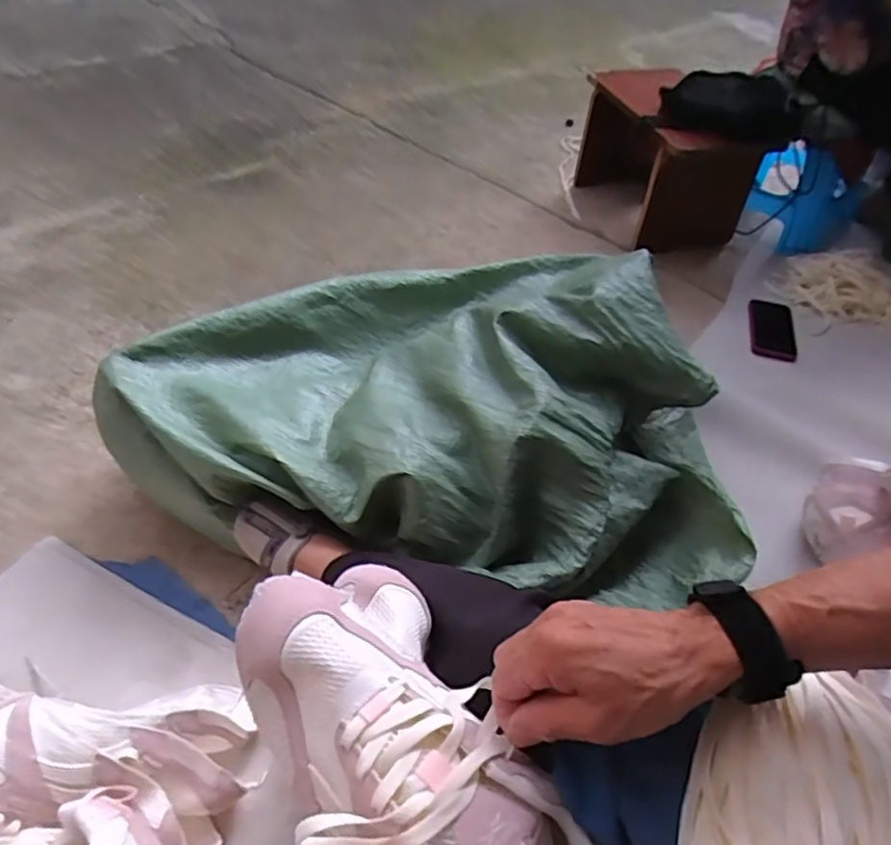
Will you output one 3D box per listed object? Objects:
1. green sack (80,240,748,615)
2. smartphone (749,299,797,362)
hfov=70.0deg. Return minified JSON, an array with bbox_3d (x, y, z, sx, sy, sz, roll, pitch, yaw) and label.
[{"bbox_3d":[0.007,-0.043,0.905,0.793,0.260,0.543,12,48,5],"label":"green sack"},{"bbox_3d":[0.635,-0.185,1.235,0.084,0.008,0.179,14,45,14],"label":"smartphone"}]

